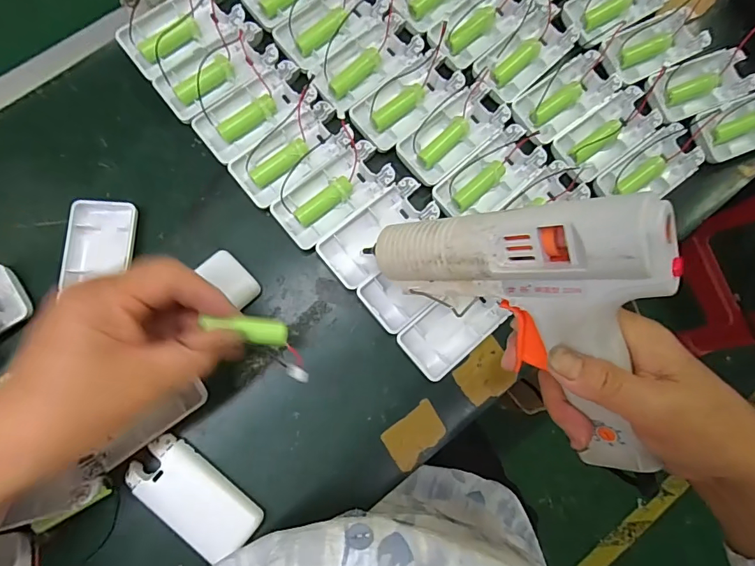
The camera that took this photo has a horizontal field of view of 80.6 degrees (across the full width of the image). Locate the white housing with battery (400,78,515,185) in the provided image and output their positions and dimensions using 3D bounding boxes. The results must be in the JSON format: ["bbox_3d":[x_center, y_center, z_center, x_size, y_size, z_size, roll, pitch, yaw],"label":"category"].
[{"bbox_3d":[0.062,-0.120,0.359,0.095,0.015,0.044,-41,86,-6],"label":"white housing with battery"}]

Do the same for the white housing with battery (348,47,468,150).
[{"bbox_3d":[0.023,-0.147,0.361,0.093,0.015,0.044,-41,86,-6],"label":"white housing with battery"}]

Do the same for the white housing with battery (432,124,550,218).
[{"bbox_3d":[0.090,-0.084,0.356,0.091,0.017,0.043,-39,85,-6],"label":"white housing with battery"}]

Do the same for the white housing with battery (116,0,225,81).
[{"bbox_3d":[-0.156,-0.204,0.351,0.092,0.016,0.039,-40,86,-6],"label":"white housing with battery"}]

